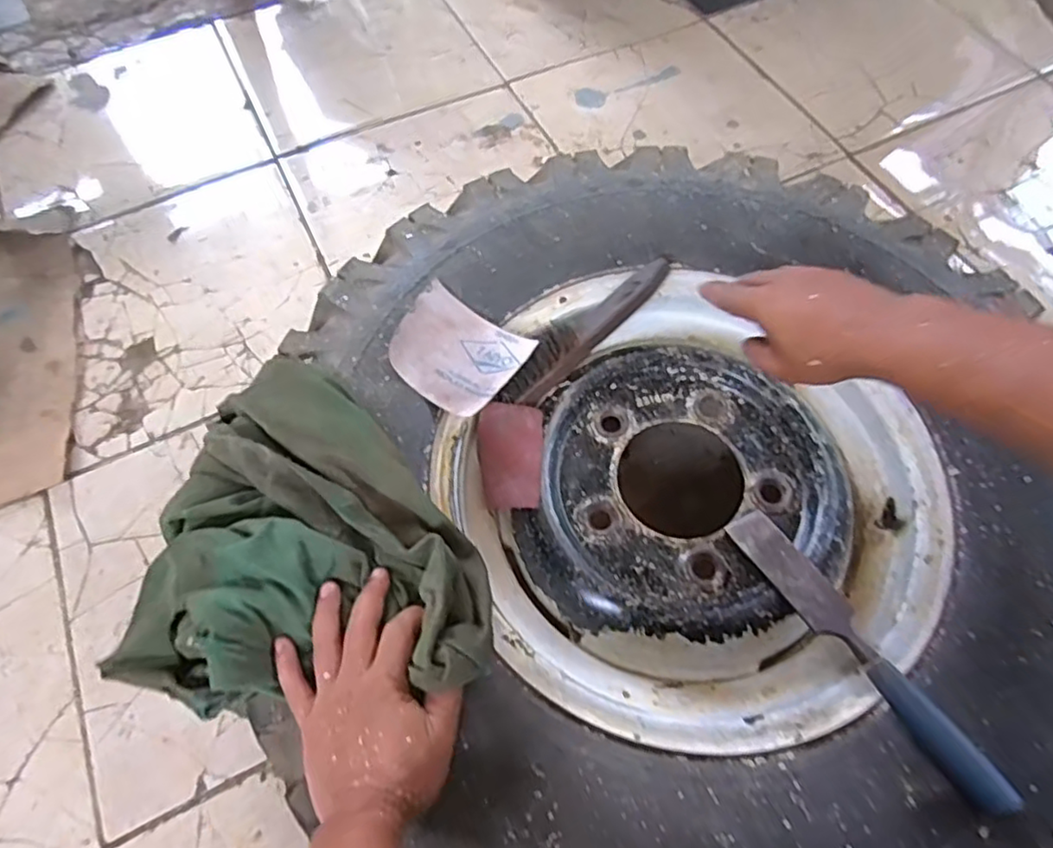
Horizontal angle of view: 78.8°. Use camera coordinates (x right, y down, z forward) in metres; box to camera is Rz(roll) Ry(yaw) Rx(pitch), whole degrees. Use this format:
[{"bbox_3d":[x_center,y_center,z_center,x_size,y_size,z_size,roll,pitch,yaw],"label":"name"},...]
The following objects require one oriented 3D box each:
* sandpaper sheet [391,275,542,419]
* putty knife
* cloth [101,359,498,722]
[{"bbox_3d":[-0.063,-0.066,0.589,0.110,0.019,0.098,32,69,-1],"label":"sandpaper sheet"},{"bbox_3d":[0.245,0.161,0.481,0.037,0.021,0.251,-25,49,-12],"label":"putty knife"},{"bbox_3d":[-0.170,0.062,0.500,0.268,0.061,0.280,-5,62,-2],"label":"cloth"}]

